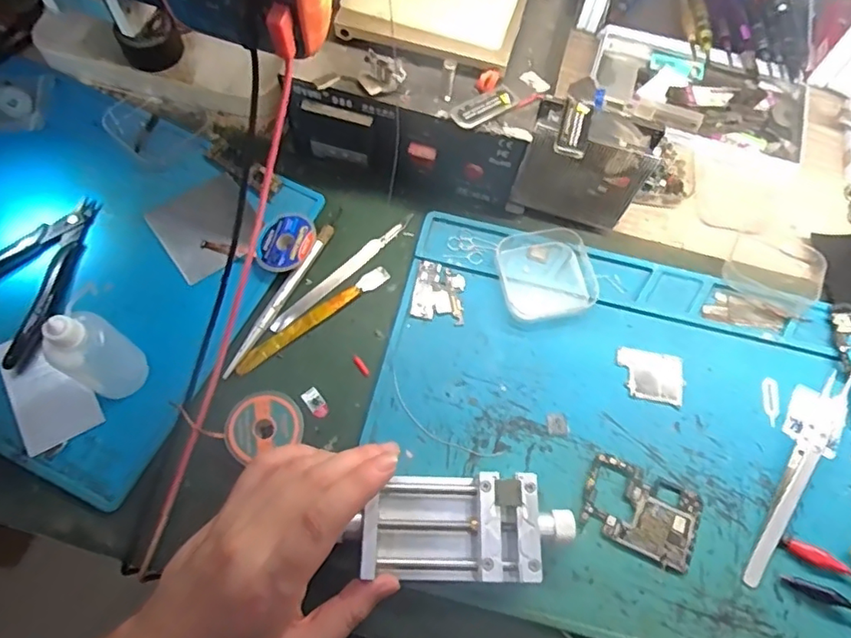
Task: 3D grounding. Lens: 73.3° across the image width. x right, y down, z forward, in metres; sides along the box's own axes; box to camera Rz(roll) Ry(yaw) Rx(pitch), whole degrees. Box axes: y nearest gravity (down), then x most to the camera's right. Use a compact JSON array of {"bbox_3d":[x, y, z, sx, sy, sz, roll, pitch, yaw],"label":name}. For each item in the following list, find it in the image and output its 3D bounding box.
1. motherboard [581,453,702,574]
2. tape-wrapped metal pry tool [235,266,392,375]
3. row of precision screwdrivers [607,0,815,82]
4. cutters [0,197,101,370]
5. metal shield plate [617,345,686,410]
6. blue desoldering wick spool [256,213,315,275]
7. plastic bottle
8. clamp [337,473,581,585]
[{"bbox_3d":[0.131,0.116,0.347,0.067,0.004,0.048,24,69,7],"label":"motherboard"},{"bbox_3d":[-0.076,-0.001,0.390,0.119,0.006,0.011,-35,73,-15],"label":"tape-wrapped metal pry tool"},{"bbox_3d":[0.255,-0.273,0.508,0.171,0.016,0.116,18,68,5],"label":"row of precision screwdrivers"},{"bbox_3d":[-0.267,-0.035,0.386,0.071,0.014,0.120,23,69,7],"label":"cutters"},{"bbox_3d":[0.152,0.038,0.385,0.046,0.004,0.035,16,68,4],"label":"metal shield plate"},{"bbox_3d":[-0.098,-0.051,0.404,0.035,0.021,0.043,23,70,9],"label":"blue desoldering wick spool"},{"bbox_3d":[-0.190,0.020,0.329,0.027,0.079,0.035,22,69,7],"label":"plastic bottle"},{"bbox_3d":[0.024,0.117,0.321,0.114,0.029,0.055,0,69,0],"label":"clamp"}]

